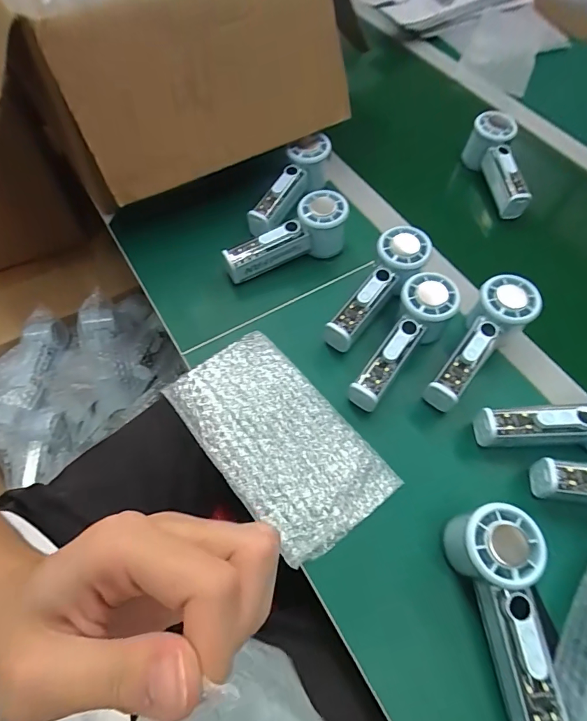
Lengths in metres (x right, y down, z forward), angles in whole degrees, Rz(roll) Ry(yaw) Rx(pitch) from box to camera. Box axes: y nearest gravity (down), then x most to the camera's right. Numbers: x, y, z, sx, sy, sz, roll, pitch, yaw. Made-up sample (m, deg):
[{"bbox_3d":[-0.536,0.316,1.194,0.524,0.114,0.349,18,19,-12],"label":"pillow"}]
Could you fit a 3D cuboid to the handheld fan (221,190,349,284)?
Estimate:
[{"bbox_3d":[-0.007,-0.141,0.498,0.154,0.063,0.051,-28,64,-2],"label":"handheld fan"}]

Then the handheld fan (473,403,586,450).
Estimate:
[{"bbox_3d":[0.253,0.060,0.387,0.156,0.057,0.056,-7,59,11],"label":"handheld fan"}]

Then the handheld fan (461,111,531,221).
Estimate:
[{"bbox_3d":[0.282,-0.262,0.575,0.055,0.053,0.145,-10,74,-8],"label":"handheld fan"}]

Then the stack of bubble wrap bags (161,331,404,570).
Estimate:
[{"bbox_3d":[-0.016,0.071,0.400,0.122,0.008,0.213,-35,67,-20],"label":"stack of bubble wrap bags"}]

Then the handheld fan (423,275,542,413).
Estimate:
[{"bbox_3d":[0.188,-0.017,0.429,0.056,0.051,0.158,37,81,18],"label":"handheld fan"}]

